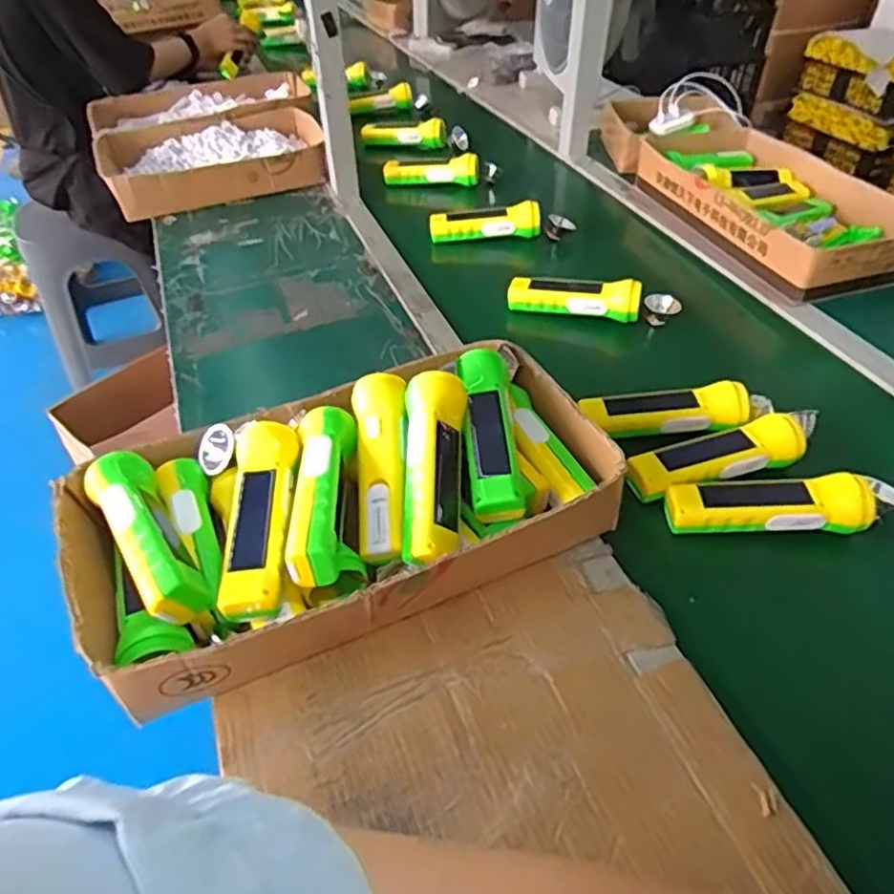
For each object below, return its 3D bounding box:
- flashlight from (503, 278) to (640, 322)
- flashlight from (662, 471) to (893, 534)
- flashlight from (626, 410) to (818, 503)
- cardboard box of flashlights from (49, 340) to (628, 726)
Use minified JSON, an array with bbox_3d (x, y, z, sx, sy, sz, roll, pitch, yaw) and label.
[{"bbox_3d":[0.160,-0.193,0.826,0.164,0.039,0.046,10,45,13],"label":"flashlight"},{"bbox_3d":[0.299,0.049,0.579,0.203,0.048,0.052,0,43,3],"label":"flashlight"},{"bbox_3d":[0.269,0.010,0.622,0.204,0.041,0.054,-12,44,-10],"label":"flashlight"},{"bbox_3d":[-0.083,0.045,0.554,0.434,0.108,0.225,-18,45,-15],"label":"cardboard box of flashlights"}]

